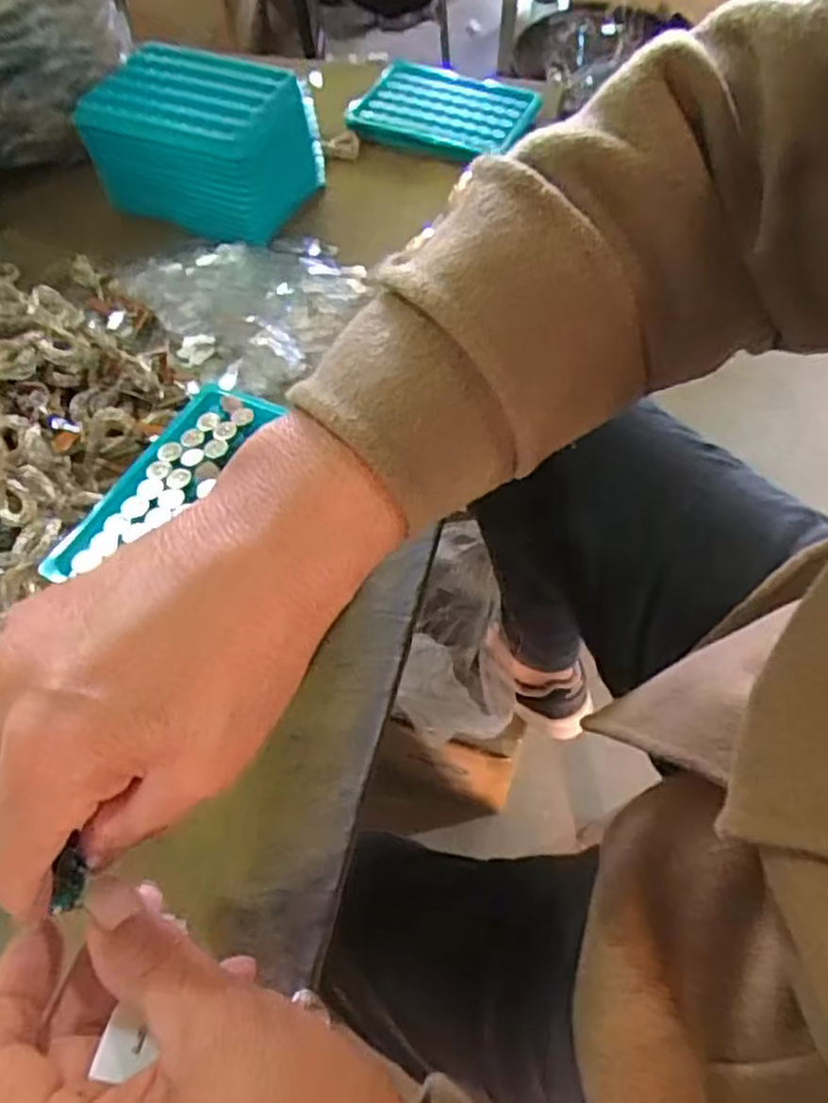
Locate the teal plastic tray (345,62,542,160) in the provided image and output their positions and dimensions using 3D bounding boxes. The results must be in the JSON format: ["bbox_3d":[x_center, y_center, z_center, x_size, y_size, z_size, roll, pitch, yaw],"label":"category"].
[{"bbox_3d":[0.021,-0.349,0.591,0.130,0.017,0.099,22,60,13],"label":"teal plastic tray"}]

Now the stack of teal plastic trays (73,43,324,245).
[{"bbox_3d":[-0.142,-0.277,0.511,0.131,0.076,0.089,17,59,11],"label":"stack of teal plastic trays"}]

